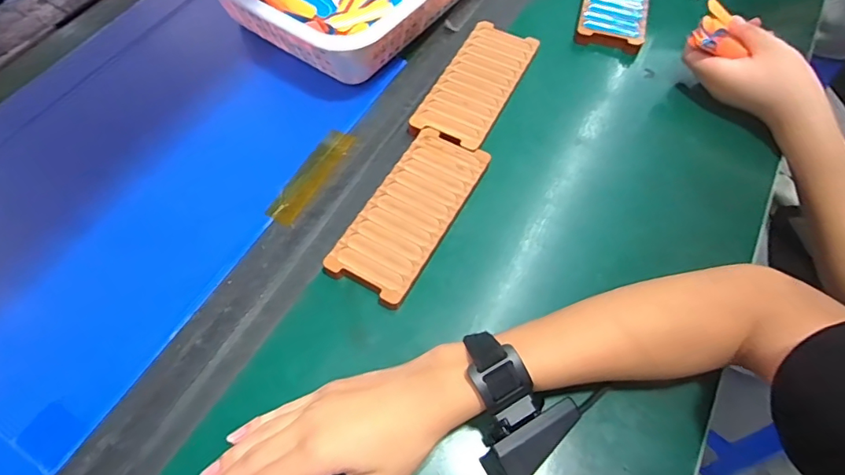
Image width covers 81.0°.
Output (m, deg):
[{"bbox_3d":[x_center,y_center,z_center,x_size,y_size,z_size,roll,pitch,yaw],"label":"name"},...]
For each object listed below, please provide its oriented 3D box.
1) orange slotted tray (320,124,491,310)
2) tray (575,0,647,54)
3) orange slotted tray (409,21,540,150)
[{"bbox_3d":[-0.010,-0.023,0.449,0.074,0.018,0.173,26,64,15],"label":"orange slotted tray"},{"bbox_3d":[0.235,-0.291,0.603,0.074,0.022,0.169,14,62,9],"label":"tray"},{"bbox_3d":[0.057,-0.162,0.525,0.076,0.015,0.171,23,63,13],"label":"orange slotted tray"}]

